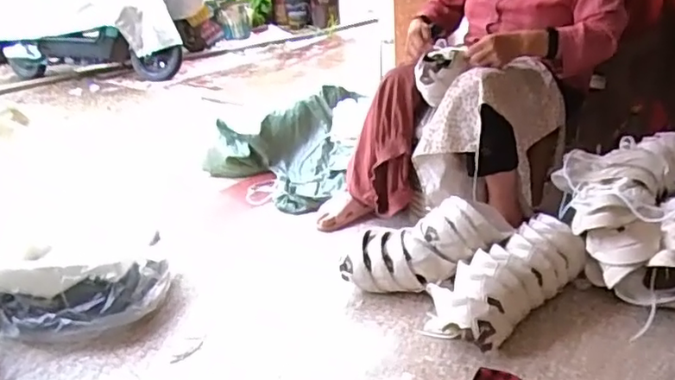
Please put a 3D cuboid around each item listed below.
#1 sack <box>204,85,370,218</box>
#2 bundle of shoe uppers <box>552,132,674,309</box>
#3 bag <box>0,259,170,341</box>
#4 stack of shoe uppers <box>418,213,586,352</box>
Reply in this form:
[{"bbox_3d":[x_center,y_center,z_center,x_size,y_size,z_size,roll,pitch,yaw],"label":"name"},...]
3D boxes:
[{"bbox_3d":[-0.170,-0.136,1.919,0.537,0.234,0.501,-8,25,-7],"label":"sack"},{"bbox_3d":[0.718,0.058,1.225,0.406,0.252,0.310,-6,25,-4],"label":"bundle of shoe uppers"},{"bbox_3d":[-0.588,0.244,1.306,0.391,0.147,0.135,-9,25,-10],"label":"bag"},{"bbox_3d":[0.353,0.187,1.223,0.379,0.123,0.173,-31,34,-22],"label":"stack of shoe uppers"}]

